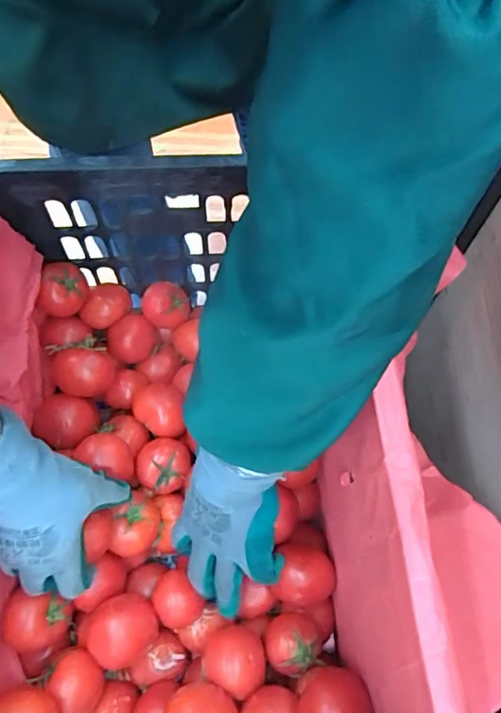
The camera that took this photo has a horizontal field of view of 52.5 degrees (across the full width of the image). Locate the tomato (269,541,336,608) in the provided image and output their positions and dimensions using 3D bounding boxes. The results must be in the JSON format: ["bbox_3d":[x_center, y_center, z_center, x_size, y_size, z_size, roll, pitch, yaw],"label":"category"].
[{"bbox_3d":[0.047,0.201,0.470,0.058,0.047,0.053,1,63,-2],"label":"tomato"}]

